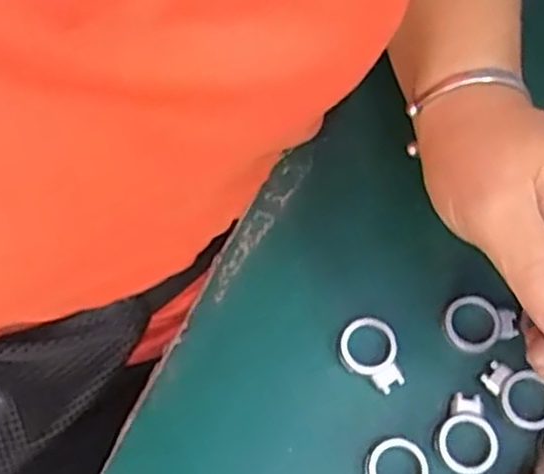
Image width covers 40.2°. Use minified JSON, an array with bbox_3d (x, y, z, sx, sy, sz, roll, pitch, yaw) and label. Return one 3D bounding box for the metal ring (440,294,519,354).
[{"bbox_3d":[0.096,0.040,0.345,0.032,0.009,0.026,-13,70,-5],"label":"metal ring"}]

